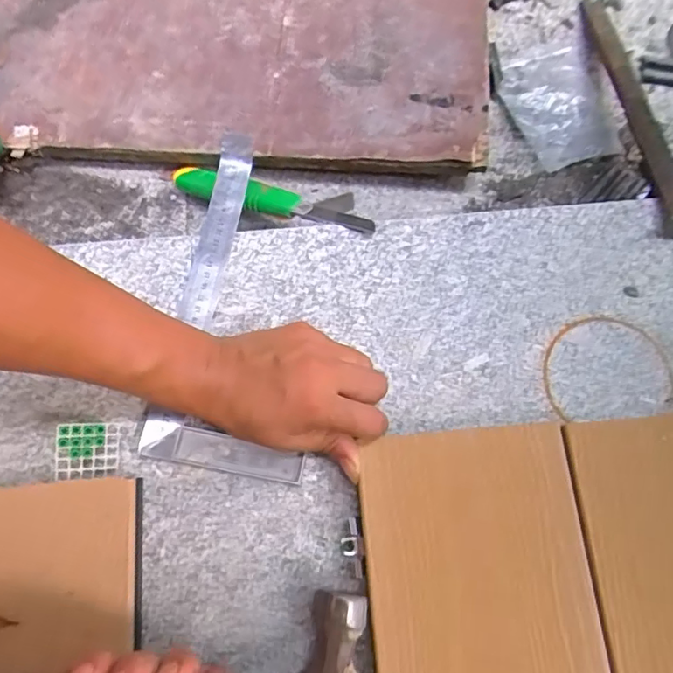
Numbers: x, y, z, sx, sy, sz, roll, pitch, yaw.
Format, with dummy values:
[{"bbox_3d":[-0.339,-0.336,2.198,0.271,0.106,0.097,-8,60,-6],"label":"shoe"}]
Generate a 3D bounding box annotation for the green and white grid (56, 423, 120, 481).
[{"bbox_3d":[-0.176,0.081,0.380,0.040,0.008,0.039,1,95,-21],"label":"green and white grid"}]

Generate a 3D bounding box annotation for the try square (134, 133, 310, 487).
[{"bbox_3d":[-0.064,-0.032,0.429,0.120,0.022,0.275,10,74,3],"label":"try square"}]

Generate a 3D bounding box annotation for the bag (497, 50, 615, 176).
[{"bbox_3d":[0.235,-0.243,0.562,0.104,0.016,0.139,-20,75,-6],"label":"bag"}]

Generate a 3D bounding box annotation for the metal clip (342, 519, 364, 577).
[{"bbox_3d":[0.011,0.148,0.376,0.014,0.011,0.039,-3,74,-1],"label":"metal clip"}]

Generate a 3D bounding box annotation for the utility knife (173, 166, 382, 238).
[{"bbox_3d":[-0.065,-0.125,0.483,0.215,0.021,0.028,20,71,23],"label":"utility knife"}]

